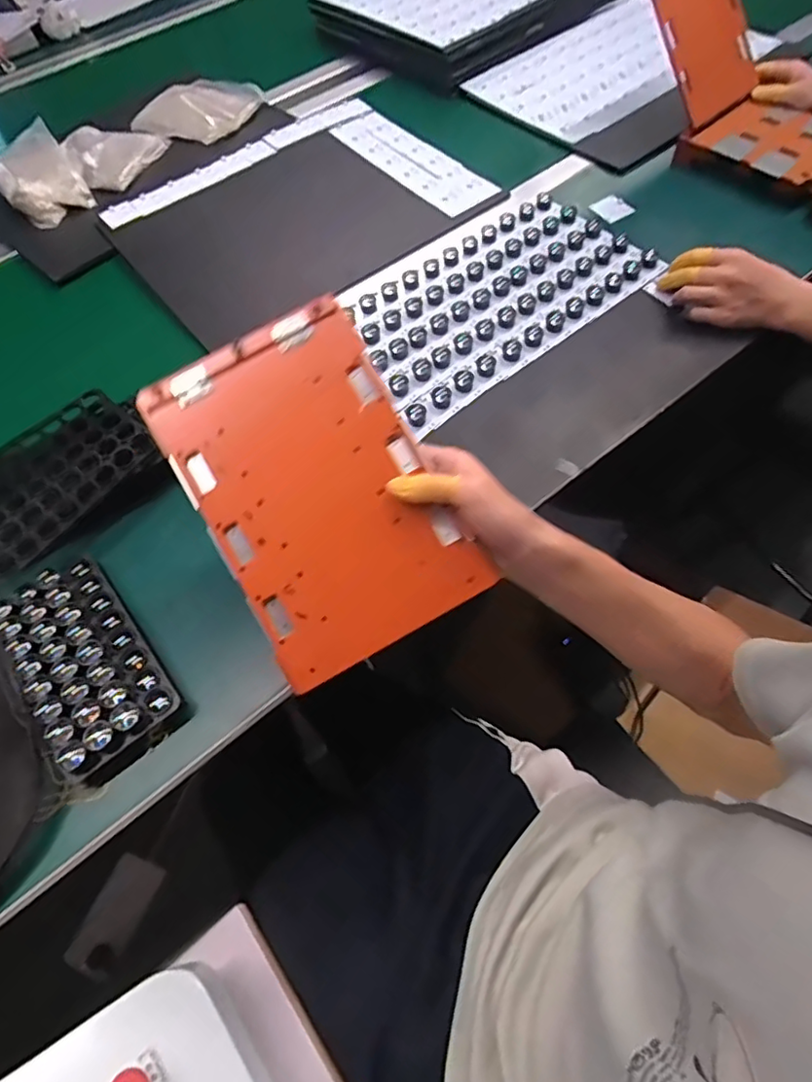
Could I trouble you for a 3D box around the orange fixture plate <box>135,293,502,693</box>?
[{"bbox_3d":[-0.066,-0.038,0.430,0.162,0.007,0.244,-30,88,-2],"label":"orange fixture plate"}]

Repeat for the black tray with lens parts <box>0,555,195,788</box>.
[{"bbox_3d":[-0.281,0.105,0.519,0.099,0.034,0.192,-36,64,-15],"label":"black tray with lens parts"}]

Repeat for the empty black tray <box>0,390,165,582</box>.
[{"bbox_3d":[-0.359,-0.065,0.591,0.154,0.029,0.195,35,69,21],"label":"empty black tray"}]

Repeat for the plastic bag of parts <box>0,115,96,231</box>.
[{"bbox_3d":[-0.543,-0.543,0.872,0.118,0.067,0.141,-37,65,-15],"label":"plastic bag of parts"}]

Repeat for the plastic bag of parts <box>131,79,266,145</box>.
[{"bbox_3d":[-0.348,-0.722,0.979,0.189,0.033,0.162,17,64,14],"label":"plastic bag of parts"}]

